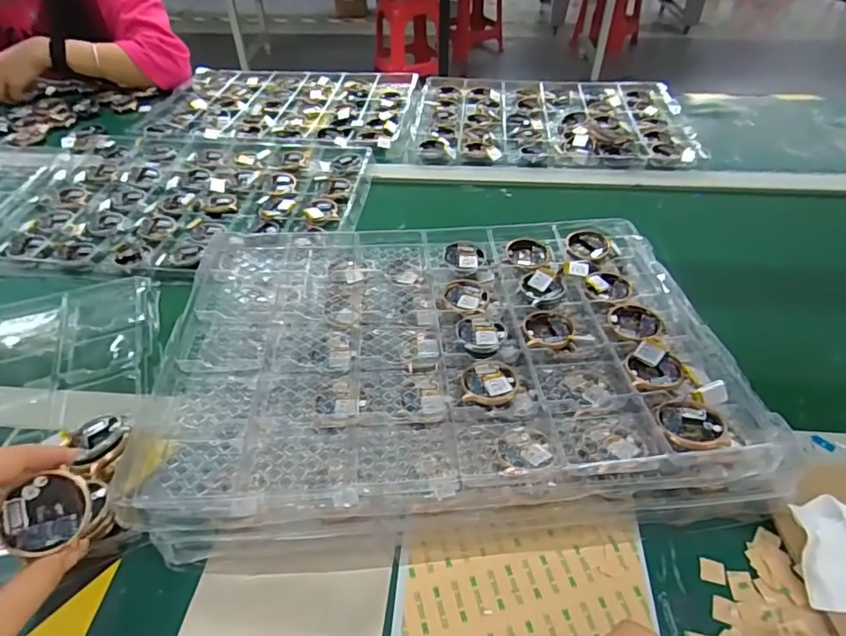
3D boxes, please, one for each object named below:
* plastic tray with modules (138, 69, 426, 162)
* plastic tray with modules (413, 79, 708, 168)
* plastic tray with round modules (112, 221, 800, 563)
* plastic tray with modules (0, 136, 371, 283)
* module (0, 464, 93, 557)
[{"bbox_3d":[-0.229,-0.380,0.921,0.447,0.022,0.313,6,45,7],"label":"plastic tray with modules"},{"bbox_3d":[0.210,-0.338,0.875,0.429,0.025,0.307,3,44,4],"label":"plastic tray with modules"},{"bbox_3d":[0.017,0.026,0.464,0.442,0.073,0.312,-4,44,-3],"label":"plastic tray with round modules"},{"bbox_3d":[-0.306,-0.165,0.703,0.439,0.017,0.309,2,44,3],"label":"plastic tray with modules"},{"bbox_3d":[-0.209,0.107,0.288,0.043,0.007,0.041,8,65,-17],"label":"module"}]

